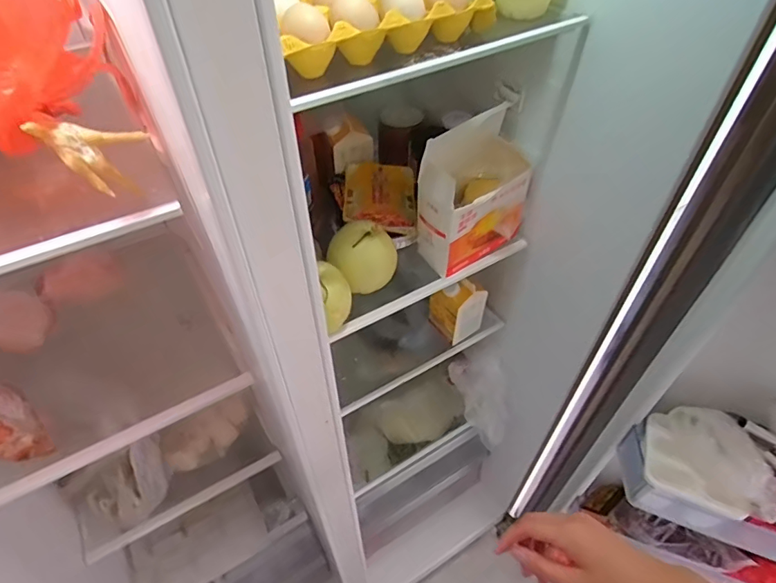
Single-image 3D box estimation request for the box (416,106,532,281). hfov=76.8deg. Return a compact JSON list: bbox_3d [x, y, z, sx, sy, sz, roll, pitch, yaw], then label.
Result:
[{"bbox_3d":[0.123,-0.136,0.697,0.154,0.184,0.094,-29,54,-24],"label":"box"}]

